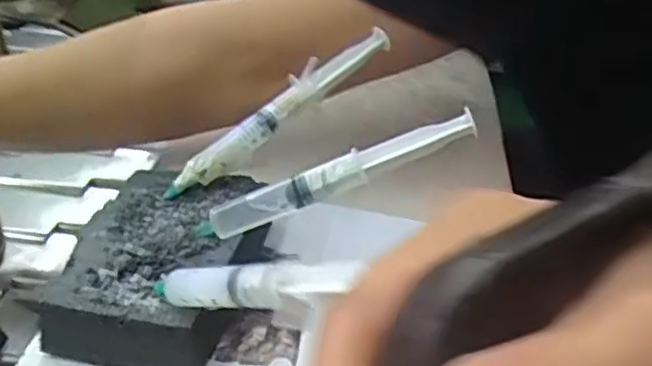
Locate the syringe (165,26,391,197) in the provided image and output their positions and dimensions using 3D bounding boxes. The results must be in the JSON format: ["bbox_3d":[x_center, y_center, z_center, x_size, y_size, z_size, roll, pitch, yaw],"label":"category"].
[{"bbox_3d":[-0.027,-0.041,0.406,0.153,0.016,0.014,-37,44,-12],"label":"syringe"}]

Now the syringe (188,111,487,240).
[{"bbox_3d":[0.003,-0.002,0.343,0.145,0.017,0.013,-22,30,8],"label":"syringe"}]

